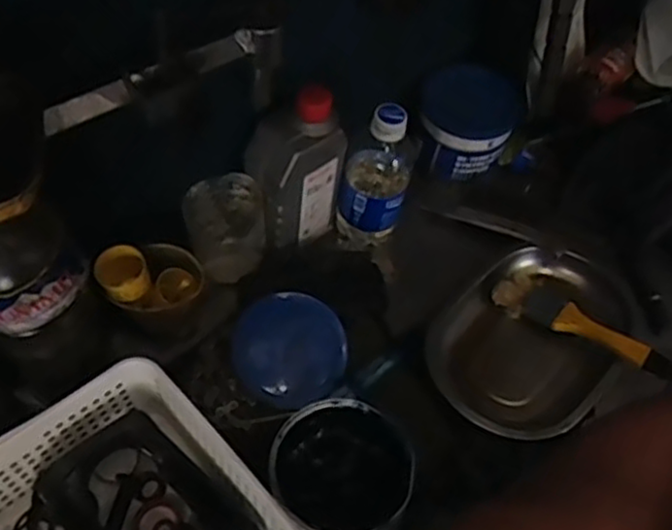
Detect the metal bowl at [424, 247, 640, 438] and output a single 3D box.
[{"bbox_3d":[0.183,0.070,0.667,0.146,0.030,0.215,36,60,20],"label":"metal bowl"}]

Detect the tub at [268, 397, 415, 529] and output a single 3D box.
[{"bbox_3d":[0.001,0.158,0.524,0.095,0.066,0.098,2,54,-3],"label":"tub"}]

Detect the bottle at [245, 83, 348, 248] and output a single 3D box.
[{"bbox_3d":[-0.037,-0.082,0.642,0.072,0.169,0.052,-34,64,-25],"label":"bottle"}]

